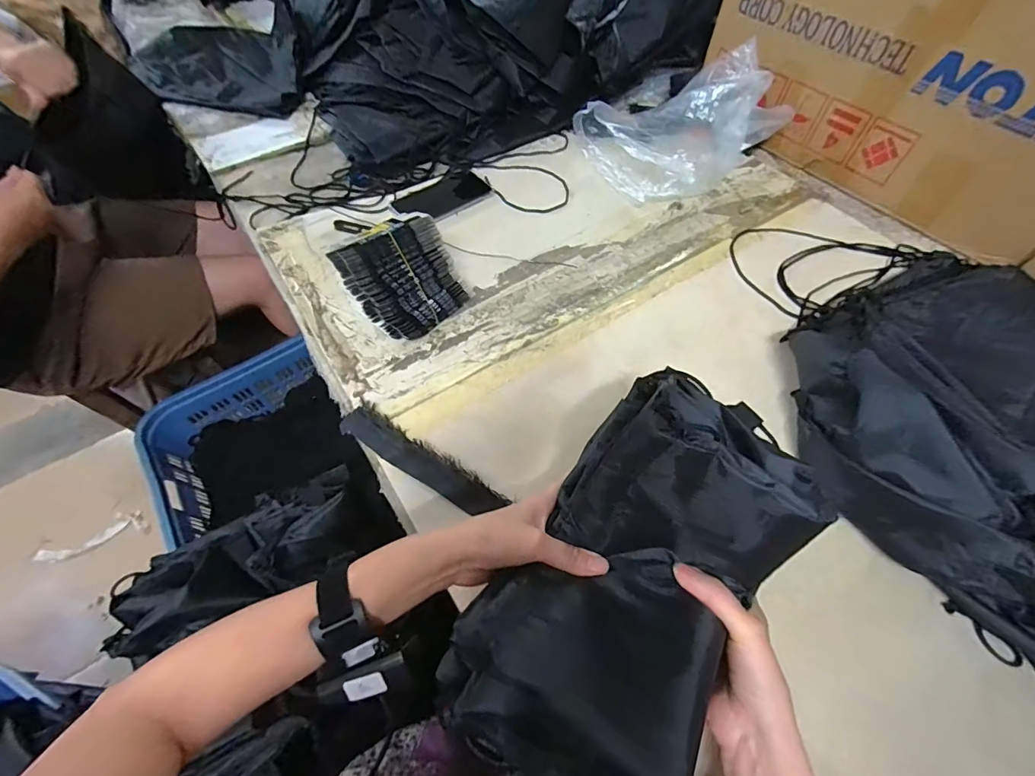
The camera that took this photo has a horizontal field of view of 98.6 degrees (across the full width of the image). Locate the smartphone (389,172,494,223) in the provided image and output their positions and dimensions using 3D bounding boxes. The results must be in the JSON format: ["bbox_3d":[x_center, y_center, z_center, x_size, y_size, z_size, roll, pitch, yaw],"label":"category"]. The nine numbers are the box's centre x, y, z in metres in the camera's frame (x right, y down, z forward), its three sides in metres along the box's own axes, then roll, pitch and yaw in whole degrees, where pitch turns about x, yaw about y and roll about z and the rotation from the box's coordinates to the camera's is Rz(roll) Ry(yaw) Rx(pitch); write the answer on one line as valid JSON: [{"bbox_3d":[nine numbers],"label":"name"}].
[{"bbox_3d":[-0.116,-0.298,0.698,0.089,0.009,0.147,40,66,21],"label":"smartphone"}]

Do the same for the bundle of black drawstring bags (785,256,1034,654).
[{"bbox_3d":[0.524,0.035,0.449,0.411,0.105,0.456,-26,62,-16],"label":"bundle of black drawstring bags"}]

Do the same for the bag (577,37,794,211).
[{"bbox_3d":[0.264,-0.444,0.735,0.281,0.115,0.234,-24,62,-15],"label":"bag"}]

